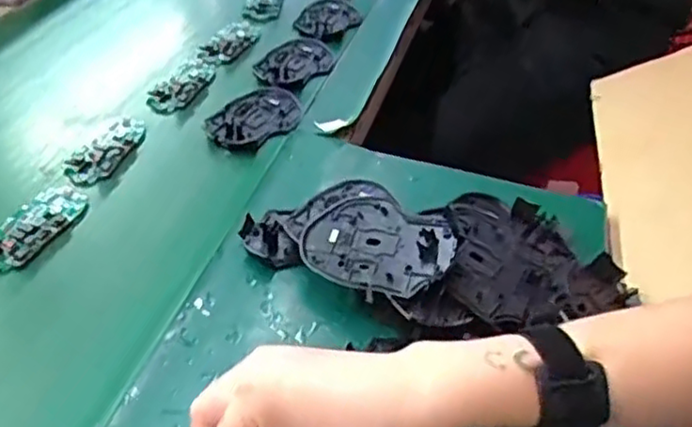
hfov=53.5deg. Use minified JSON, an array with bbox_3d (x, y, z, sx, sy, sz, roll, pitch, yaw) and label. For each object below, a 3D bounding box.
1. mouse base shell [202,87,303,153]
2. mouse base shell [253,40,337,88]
[{"bbox_3d":[-0.092,-0.096,0.689,0.069,0.012,0.110,30,46,26],"label":"mouse base shell"},{"bbox_3d":[-0.057,-0.172,0.774,0.069,0.008,0.110,27,45,24],"label":"mouse base shell"}]

